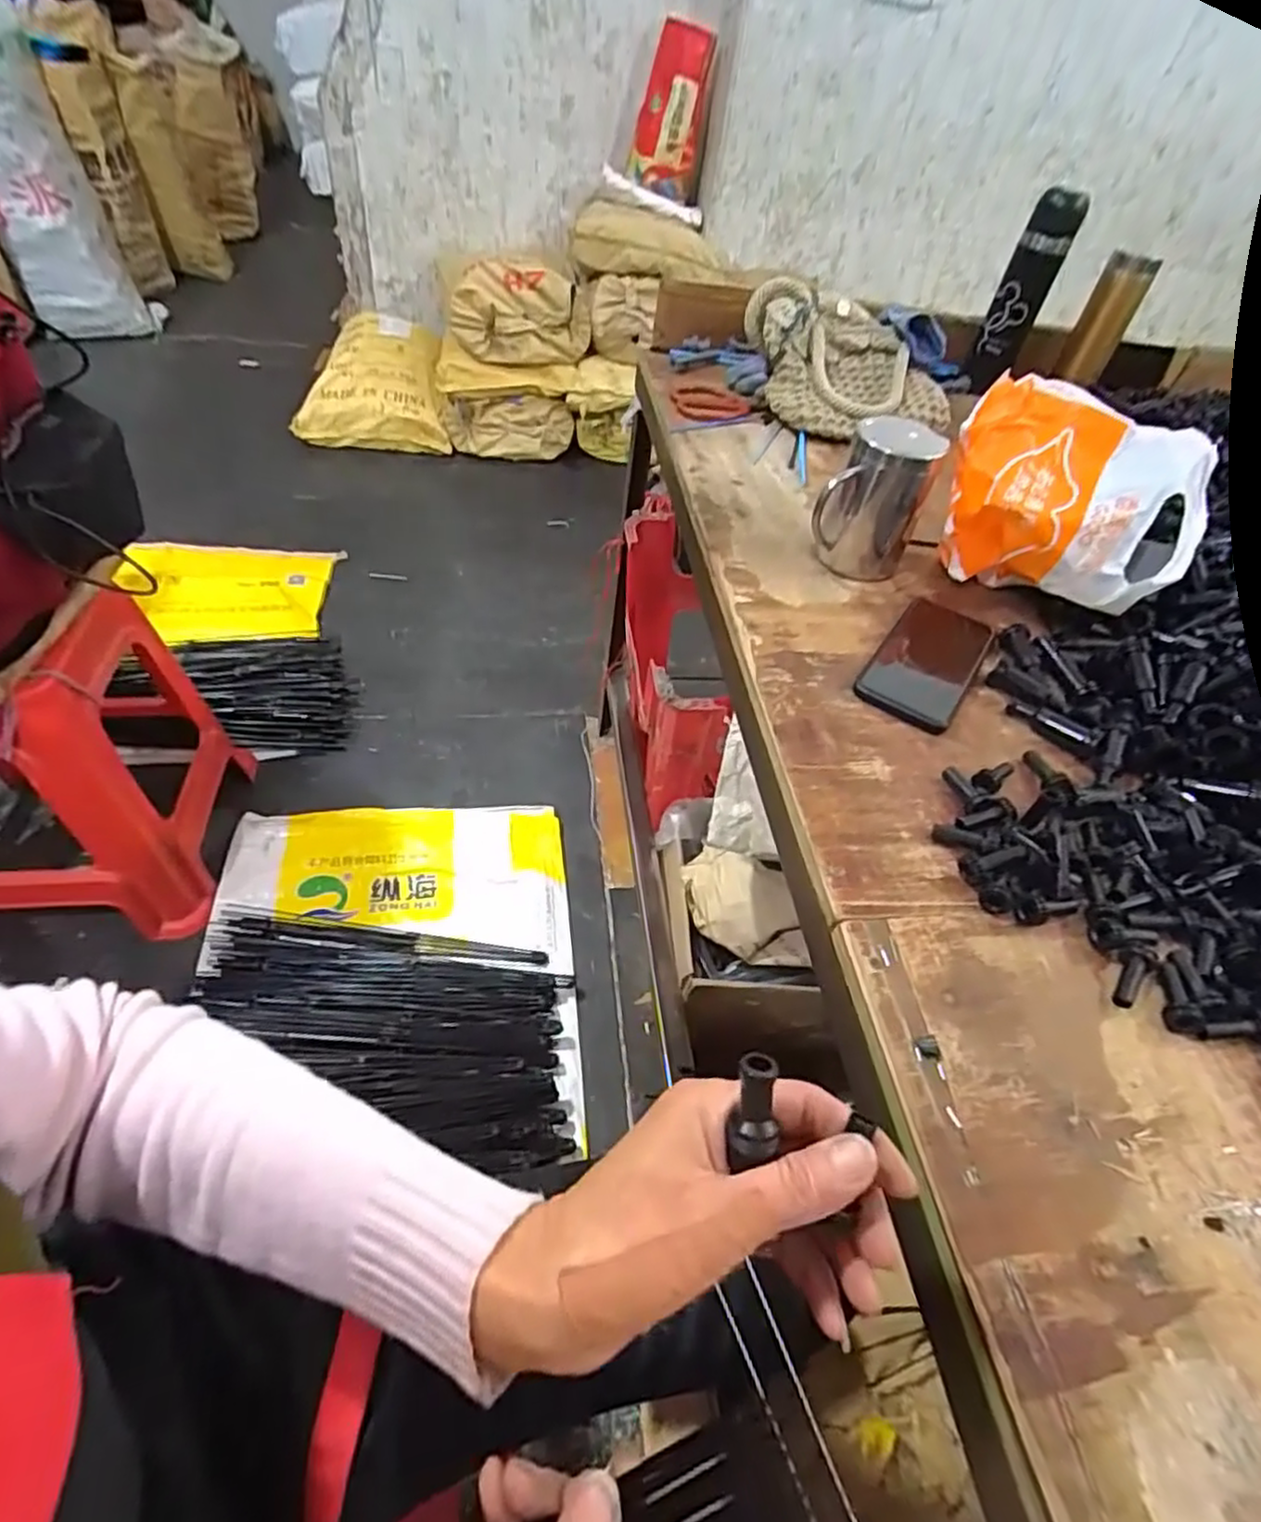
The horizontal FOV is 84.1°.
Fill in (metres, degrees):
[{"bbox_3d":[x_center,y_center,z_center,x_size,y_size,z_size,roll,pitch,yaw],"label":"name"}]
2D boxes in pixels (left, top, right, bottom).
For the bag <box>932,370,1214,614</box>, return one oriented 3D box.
[{"bbox_3d":[0.368,-0.218,0.602,0.193,0.139,0.114,31,51,17],"label":"bag"}]

